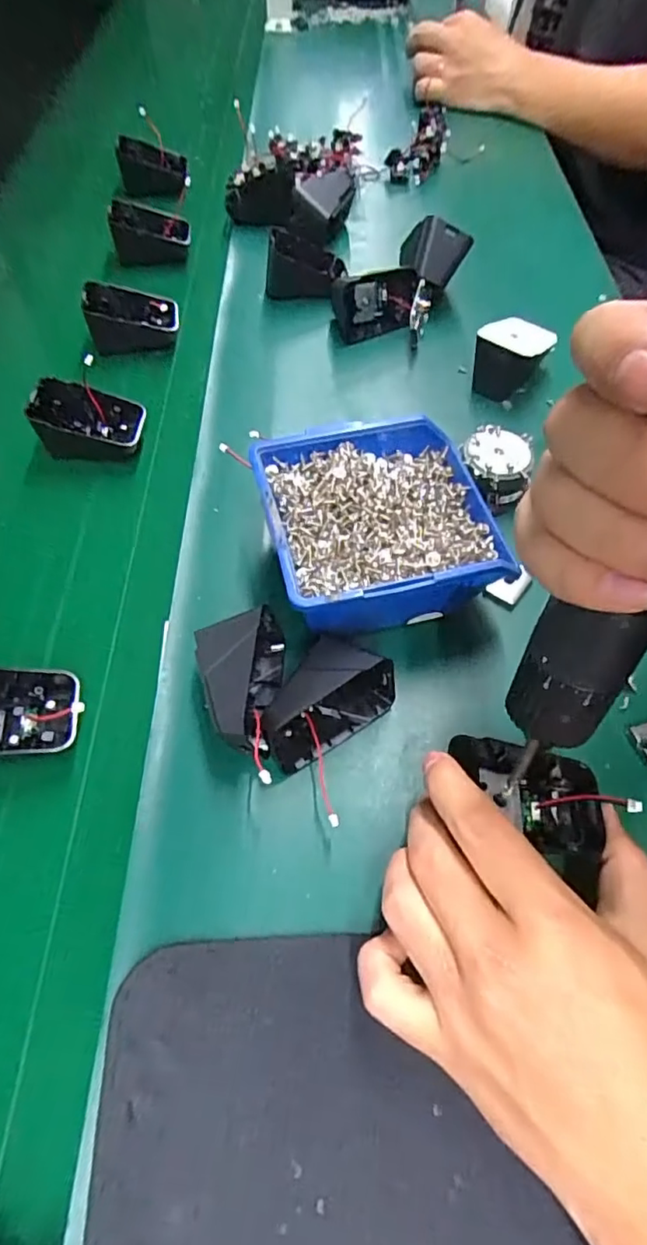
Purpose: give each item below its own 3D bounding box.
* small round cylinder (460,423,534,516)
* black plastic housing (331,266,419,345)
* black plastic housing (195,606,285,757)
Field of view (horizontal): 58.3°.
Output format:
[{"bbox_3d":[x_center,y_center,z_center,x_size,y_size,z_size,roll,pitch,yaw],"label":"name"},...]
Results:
[{"bbox_3d":[0.109,-0.099,0.376,0.044,0.031,0.046,4,59,-7],"label":"small round cylinder"},{"bbox_3d":[0.042,-0.252,0.460,0.069,0.041,0.028,-12,63,-16],"label":"black plastic housing"},{"bbox_3d":[-0.041,0.028,0.287,0.038,0.040,0.073,4,57,0],"label":"black plastic housing"}]

